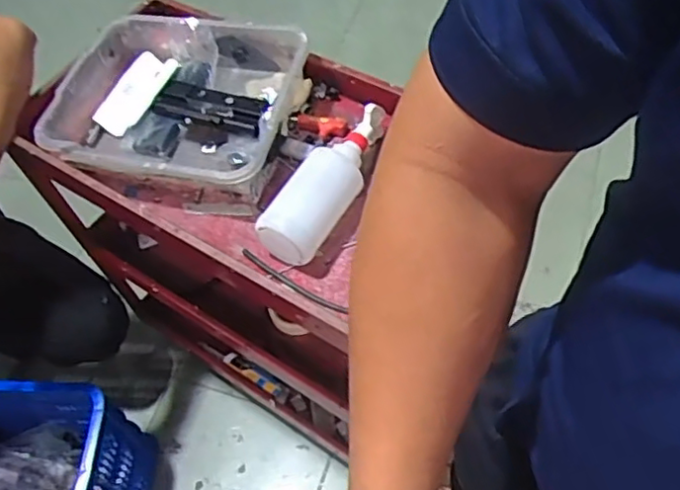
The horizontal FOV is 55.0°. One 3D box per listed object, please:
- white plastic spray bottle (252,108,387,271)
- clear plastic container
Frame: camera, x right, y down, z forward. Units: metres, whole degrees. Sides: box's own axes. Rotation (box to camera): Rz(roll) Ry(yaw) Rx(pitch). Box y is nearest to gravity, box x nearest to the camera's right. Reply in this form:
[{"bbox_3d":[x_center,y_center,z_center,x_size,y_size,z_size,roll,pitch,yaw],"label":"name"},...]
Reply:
[{"bbox_3d":[-0.011,-0.090,0.849,0.082,0.068,0.258,21,61,20],"label":"white plastic spray bottle"},{"bbox_3d":[-0.239,-0.198,0.965,0.351,0.114,0.281,7,58,12],"label":"clear plastic container"}]

